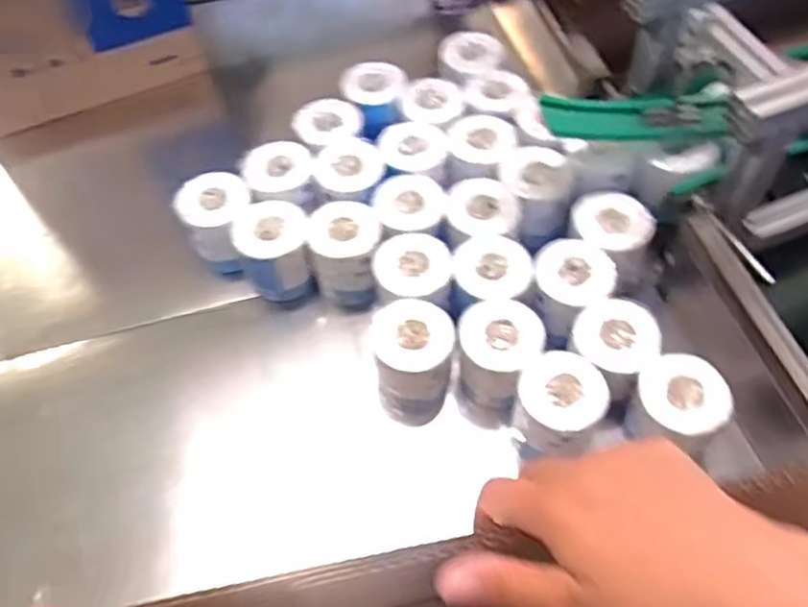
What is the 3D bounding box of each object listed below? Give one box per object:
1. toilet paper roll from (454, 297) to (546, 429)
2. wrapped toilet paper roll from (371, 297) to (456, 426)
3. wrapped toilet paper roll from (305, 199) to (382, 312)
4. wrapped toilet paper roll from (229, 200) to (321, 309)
[{"bbox_3d":[0.113,0.083,0.920,0.095,0.166,0.103,-1,56,1],"label":"toilet paper roll"},{"bbox_3d":[0.012,0.080,0.926,0.087,0.175,0.089,-1,56,1],"label":"wrapped toilet paper roll"},{"bbox_3d":[-0.078,-0.061,0.999,0.093,0.132,0.102,-1,56,1],"label":"wrapped toilet paper roll"},{"bbox_3d":[-0.175,-0.068,0.999,0.093,0.111,0.094,-1,56,1],"label":"wrapped toilet paper roll"}]

